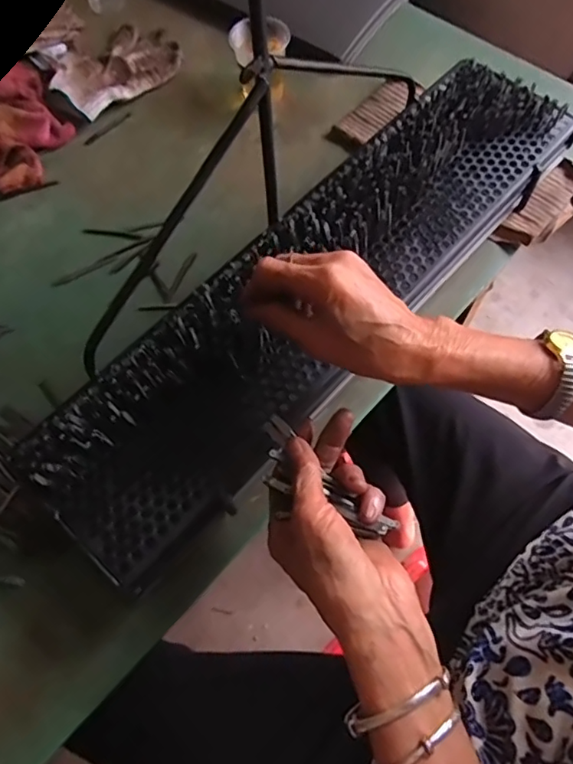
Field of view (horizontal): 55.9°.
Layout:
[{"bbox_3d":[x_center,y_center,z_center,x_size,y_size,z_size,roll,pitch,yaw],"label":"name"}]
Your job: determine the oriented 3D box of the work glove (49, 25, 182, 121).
[{"bbox_3d":[-0.207,-0.383,0.662,0.103,0.027,0.159,31,70,14],"label":"work glove"}]

